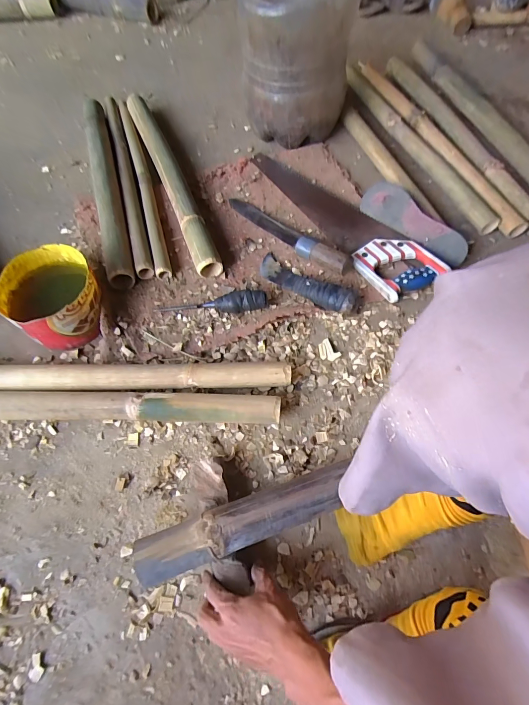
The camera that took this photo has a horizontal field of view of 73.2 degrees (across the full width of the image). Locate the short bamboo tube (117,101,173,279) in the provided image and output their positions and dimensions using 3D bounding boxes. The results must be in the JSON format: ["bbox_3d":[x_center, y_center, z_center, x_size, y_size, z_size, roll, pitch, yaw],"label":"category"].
[{"bbox_3d":[-0.289,-0.422,0.833,0.034,0.027,0.671,-16,61,-8],"label":"short bamboo tube"}]

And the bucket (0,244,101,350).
[{"bbox_3d":[-0.361,-0.096,0.625,0.157,0.095,0.151,-1,60,1],"label":"bucket"}]

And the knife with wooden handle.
[{"bbox_3d":[0.041,-0.248,0.711,0.042,0.047,0.322,-41,67,-19],"label":"knife with wooden handle"}]

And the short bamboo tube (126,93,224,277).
[{"bbox_3d":[-0.225,-0.422,0.816,0.050,0.057,0.664,-20,62,-10],"label":"short bamboo tube"}]

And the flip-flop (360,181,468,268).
[{"bbox_3d":[0.293,-0.258,0.704,0.076,0.026,0.235,-46,69,7],"label":"flip-flop"}]

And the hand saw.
[{"bbox_3d":[0.146,-0.301,0.747,0.117,0.037,0.512,-30,64,-15],"label":"hand saw"}]

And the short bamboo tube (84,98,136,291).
[{"bbox_3d":[-0.363,-0.403,0.813,0.061,0.057,0.653,-17,61,-8],"label":"short bamboo tube"}]

